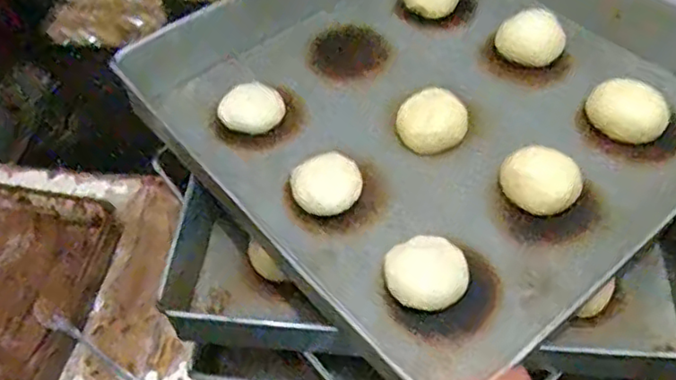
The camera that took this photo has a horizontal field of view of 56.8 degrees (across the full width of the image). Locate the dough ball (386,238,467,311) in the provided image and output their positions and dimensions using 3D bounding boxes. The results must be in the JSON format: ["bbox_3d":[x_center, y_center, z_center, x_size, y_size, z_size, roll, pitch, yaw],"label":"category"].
[{"bbox_3d":[0.062,0.060,0.444,0.060,0.036,0.056,-20,53,-13],"label":"dough ball"}]

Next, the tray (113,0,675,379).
[{"bbox_3d":[0.112,-0.089,0.557,0.444,0.085,0.379,-34,57,-22],"label":"tray"}]

